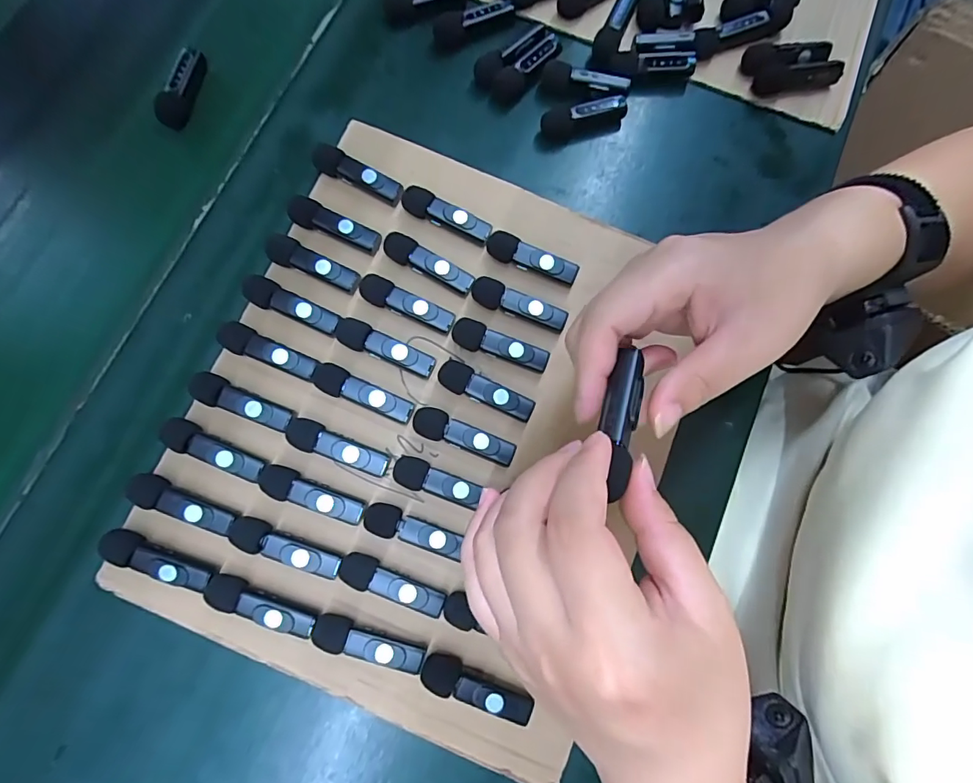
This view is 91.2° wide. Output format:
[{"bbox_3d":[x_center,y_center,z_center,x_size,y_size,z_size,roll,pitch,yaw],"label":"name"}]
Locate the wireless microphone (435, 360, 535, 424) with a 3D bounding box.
[{"bbox_3d":[-0.001,0.001,0.309,0.064,0.015,0.019,26,79,6],"label":"wireless microphone"}]

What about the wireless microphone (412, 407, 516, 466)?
[{"bbox_3d":[-0.014,0.028,0.303,0.066,0.015,0.020,18,78,4],"label":"wireless microphone"}]

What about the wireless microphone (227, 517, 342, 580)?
[{"bbox_3d":[-0.119,0.093,0.285,0.068,0.017,0.017,19,78,5],"label":"wireless microphone"}]

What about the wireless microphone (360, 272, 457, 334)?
[{"bbox_3d":[-0.053,-0.059,0.316,0.065,0.010,0.019,20,78,5],"label":"wireless microphone"}]

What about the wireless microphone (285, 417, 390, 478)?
[{"bbox_3d":[-0.092,0.035,0.298,0.065,0.017,0.018,20,78,5],"label":"wireless microphone"}]

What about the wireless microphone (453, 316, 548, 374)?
[{"bbox_3d":[0.009,-0.030,0.315,0.064,0.014,0.019,16,78,4],"label":"wireless microphone"}]

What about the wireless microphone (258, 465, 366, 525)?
[{"bbox_3d":[-0.105,0.063,0.292,0.065,0.016,0.019,17,78,4],"label":"wireless microphone"}]

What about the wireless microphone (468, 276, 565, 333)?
[{"bbox_3d":[0.021,-0.058,0.320,0.066,0.013,0.017,21,78,5],"label":"wireless microphone"}]

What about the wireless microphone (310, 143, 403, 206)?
[{"bbox_3d":[-0.090,-0.152,0.335,0.067,0.015,0.017,25,78,6],"label":"wireless microphone"}]

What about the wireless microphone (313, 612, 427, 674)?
[{"bbox_3d":[-0.068,0.146,0.277,0.064,0.015,0.017,15,78,4],"label":"wireless microphone"}]

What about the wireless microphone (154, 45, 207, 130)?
[{"bbox_3d":[-0.230,-0.229,0.360,0.021,0.019,0.060,12,77,3],"label":"wireless microphone"}]

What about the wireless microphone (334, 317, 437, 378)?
[{"bbox_3d":[-0.067,-0.028,0.309,0.067,0.010,0.020,27,79,6],"label":"wireless microphone"}]

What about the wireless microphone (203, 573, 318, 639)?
[{"bbox_3d":[-0.131,0.125,0.278,0.064,0.016,0.016,22,78,5],"label":"wireless microphone"}]

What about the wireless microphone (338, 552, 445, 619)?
[{"bbox_3d":[-0.055,0.114,0.284,0.063,0.015,0.018,19,78,5],"label":"wireless microphone"}]

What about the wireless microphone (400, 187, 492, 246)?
[{"bbox_3d":[-0.028,-0.121,0.331,0.064,0.016,0.018,28,79,7],"label":"wireless microphone"}]

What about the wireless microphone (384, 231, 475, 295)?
[{"bbox_3d":[-0.039,-0.086,0.323,0.065,0.013,0.018,27,79,6],"label":"wireless microphone"}]

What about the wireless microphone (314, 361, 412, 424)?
[{"bbox_3d":[-0.079,0.002,0.305,0.067,0.016,0.018,26,79,6],"label":"wireless microphone"}]

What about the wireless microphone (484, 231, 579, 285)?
[{"bbox_3d":[0.031,-0.091,0.330,0.064,0.019,0.017,23,78,6],"label":"wireless microphone"}]

